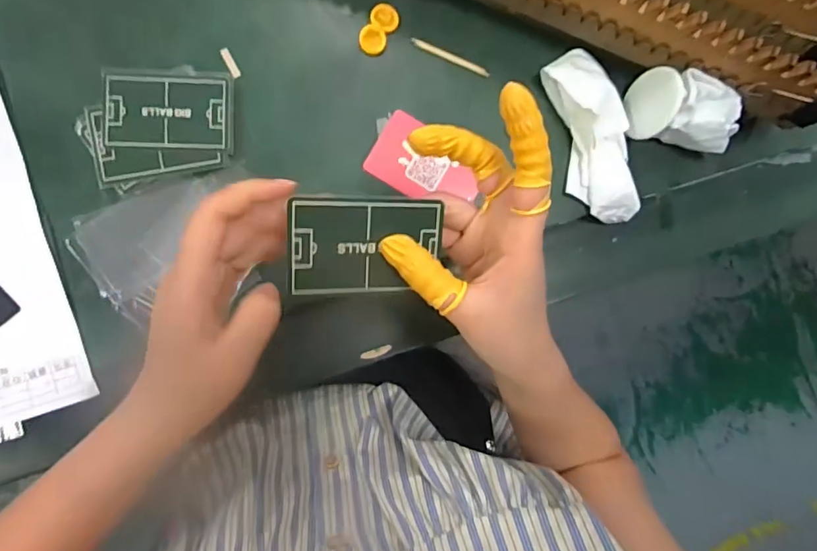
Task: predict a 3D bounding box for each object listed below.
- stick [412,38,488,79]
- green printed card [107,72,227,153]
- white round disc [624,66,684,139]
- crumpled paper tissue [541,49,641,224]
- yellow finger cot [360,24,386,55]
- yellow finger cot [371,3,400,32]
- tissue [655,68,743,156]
[{"bbox_3d":[0.033,-0.168,0.387,0.064,0.004,0.005,22,87,-4],"label":"stick"},{"bbox_3d":[-0.171,-0.117,0.357,0.082,0.004,0.053,1,88,-8],"label":"green printed card"},{"bbox_3d":[0.186,-0.133,0.382,0.004,0.044,0.052,8,70,-32],"label":"white round disc"},{"bbox_3d":[0.144,-0.107,0.387,0.049,0.034,0.132,-15,90,-8],"label":"crumpled paper tissue"},{"bbox_3d":[-0.027,-0.177,0.375,0.020,0.004,0.021,0,89,-5],"label":"yellow finger cot"},{"bbox_3d":[-0.017,-0.196,0.381,0.021,0.004,0.020,30,87,-4],"label":"yellow finger cot"},{"bbox_3d":[0.223,-0.124,0.390,0.055,0.046,0.046,15,86,-6],"label":"tissue"}]

